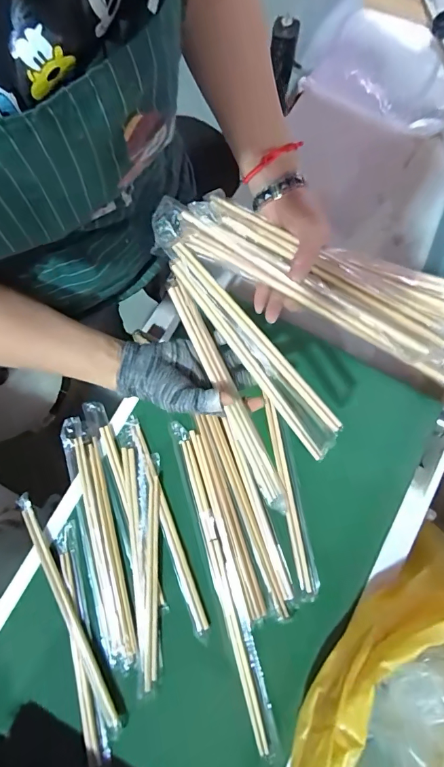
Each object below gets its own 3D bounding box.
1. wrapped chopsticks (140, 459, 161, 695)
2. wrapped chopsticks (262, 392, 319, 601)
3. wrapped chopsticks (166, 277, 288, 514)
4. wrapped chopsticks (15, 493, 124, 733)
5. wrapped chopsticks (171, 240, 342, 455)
[{"bbox_3d":[-0.087,0.228,0.487,0.019,0.009,0.268,-1,76,-1],"label":"wrapped chopsticks"},{"bbox_3d":[0.090,0.142,0.510,0.025,0.004,0.255,-9,76,-3],"label":"wrapped chopsticks"},{"bbox_3d":[0.004,0.008,0.394,0.021,0.010,0.254,-24,85,-7],"label":"wrapped chopsticks"},{"bbox_3d":[-0.192,0.273,0.475,0.017,0.010,0.289,-28,78,-7],"label":"wrapped chopsticks"},{"bbox_3d":[0.031,-0.033,0.381,0.040,0.024,0.237,-38,90,-9],"label":"wrapped chopsticks"}]

